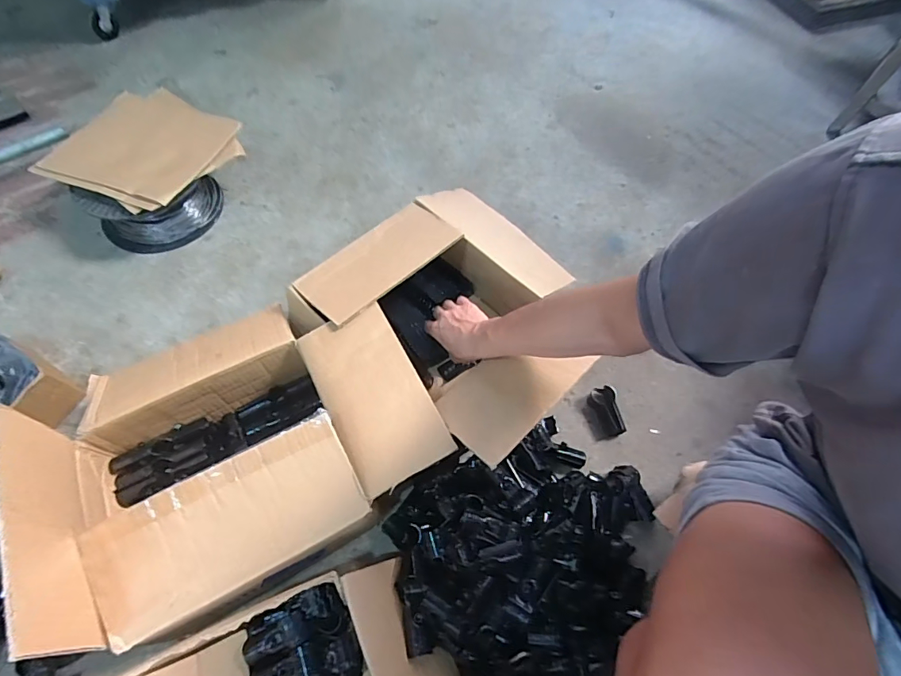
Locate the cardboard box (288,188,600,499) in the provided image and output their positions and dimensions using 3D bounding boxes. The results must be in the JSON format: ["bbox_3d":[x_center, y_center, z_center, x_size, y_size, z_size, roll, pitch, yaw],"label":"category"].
[{"bbox_3d":[-0.006,-0.018,0.736,0.469,0.160,0.406,-39,71,-20],"label":"cardboard box"}]

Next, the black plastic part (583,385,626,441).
[{"bbox_3d":[0.260,0.128,0.765,0.053,0.033,0.080,-12,64,-9],"label":"black plastic part"}]

